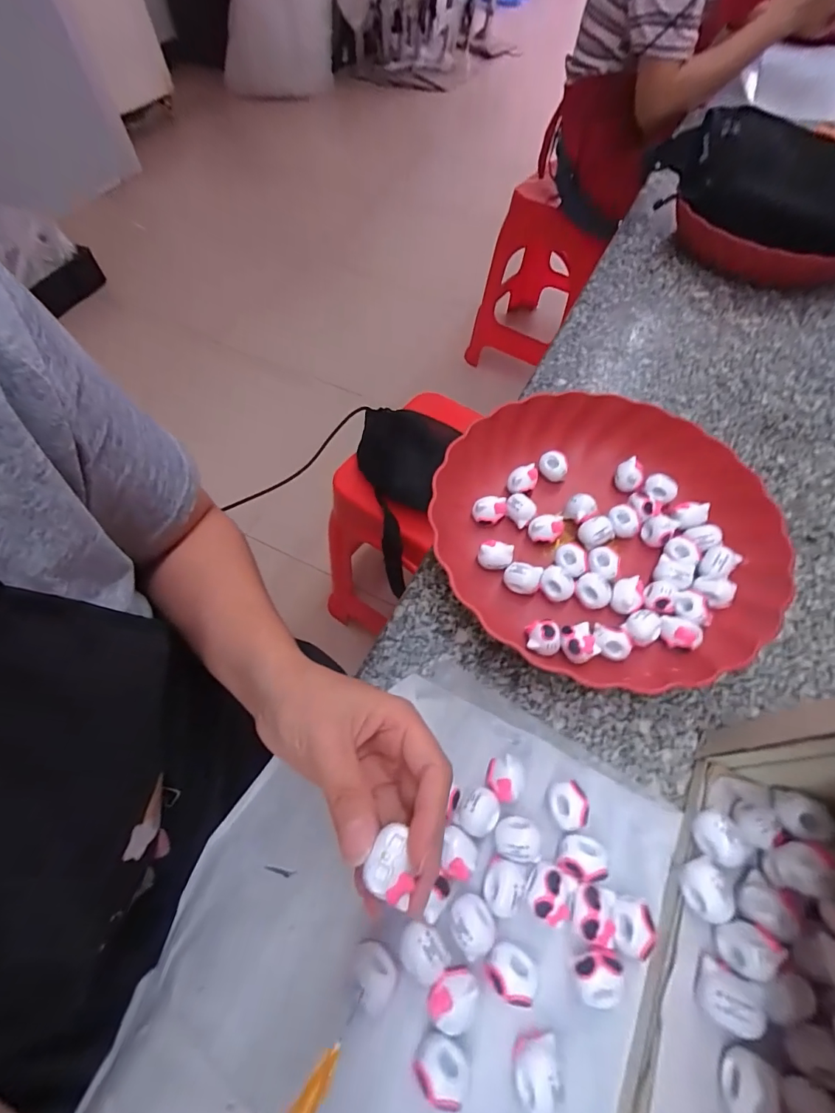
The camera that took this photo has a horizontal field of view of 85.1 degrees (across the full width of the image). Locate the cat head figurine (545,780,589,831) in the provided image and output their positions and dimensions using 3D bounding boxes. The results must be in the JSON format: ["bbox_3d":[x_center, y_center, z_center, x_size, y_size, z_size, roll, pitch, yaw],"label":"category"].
[{"bbox_3d":[0.085,0.144,0.262,0.021,0.018,0.024,-2,60,-2],"label":"cat head figurine"}]

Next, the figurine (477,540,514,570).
[{"bbox_3d":[0.058,0.001,0.344,0.024,0.022,0.017,17,61,9],"label":"figurine"}]

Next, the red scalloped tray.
[{"bbox_3d":[0.136,-0.020,0.344,0.239,0.049,0.237,40,67,20],"label":"red scalloped tray"}]

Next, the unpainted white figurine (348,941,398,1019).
[{"bbox_3d":[-0.023,0.209,0.223,0.023,0.013,0.026,9,60,5],"label":"unpainted white figurine"}]

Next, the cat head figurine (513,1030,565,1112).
[{"bbox_3d":[0.055,0.238,0.208,0.020,0.017,0.025,4,60,2],"label":"cat head figurine"}]

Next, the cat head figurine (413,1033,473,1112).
[{"bbox_3d":[0.012,0.236,0.210,0.025,0.016,0.021,37,66,19],"label":"cat head figurine"}]

